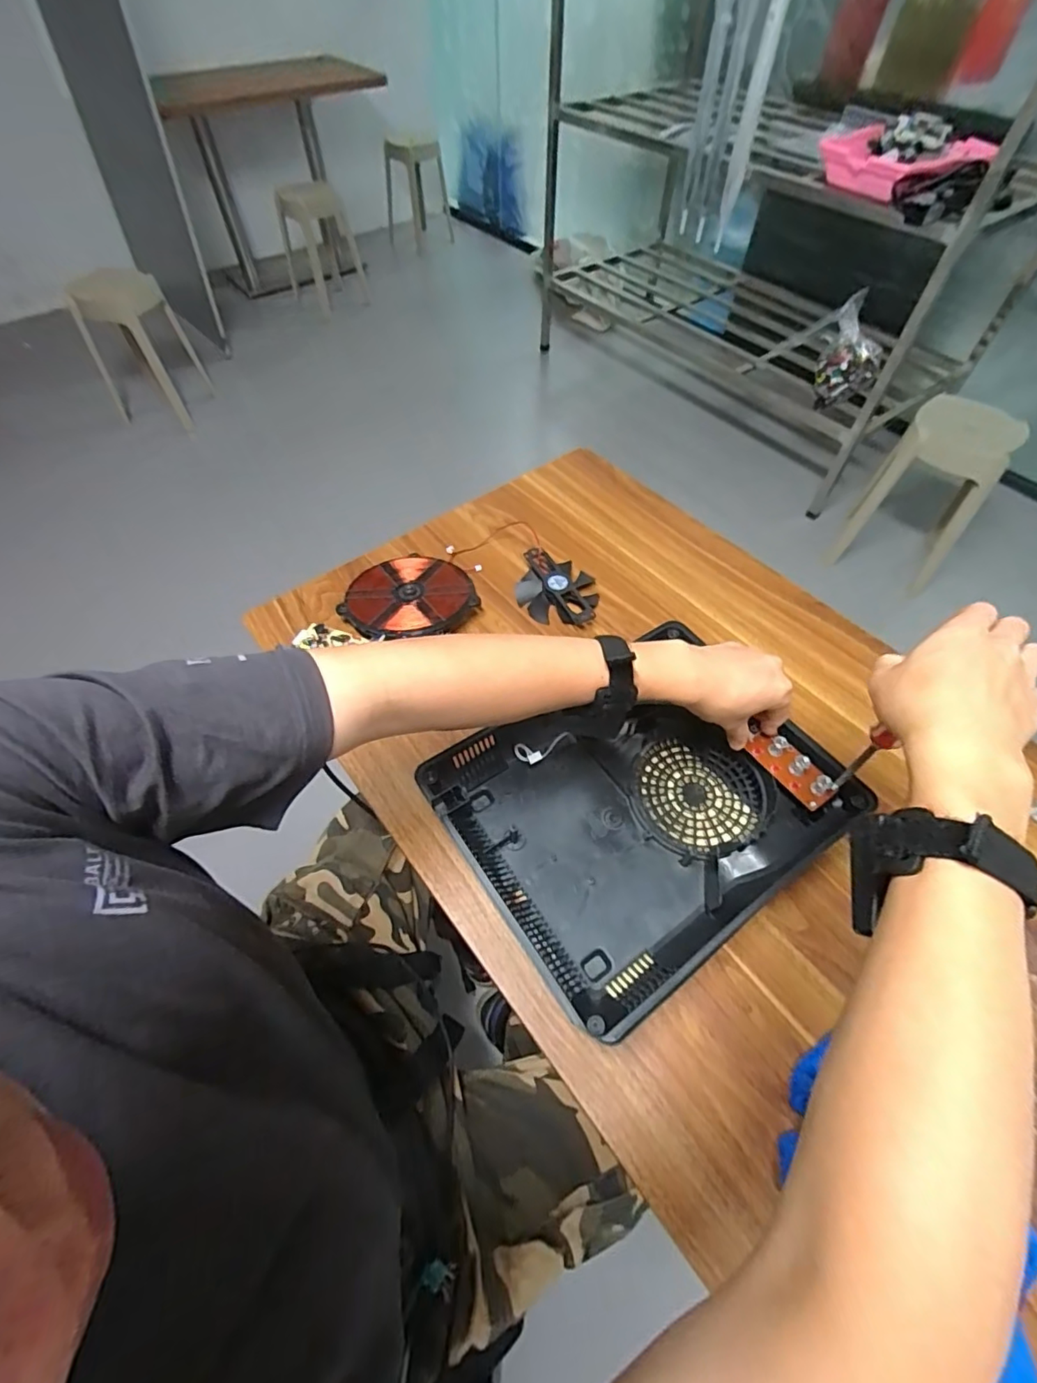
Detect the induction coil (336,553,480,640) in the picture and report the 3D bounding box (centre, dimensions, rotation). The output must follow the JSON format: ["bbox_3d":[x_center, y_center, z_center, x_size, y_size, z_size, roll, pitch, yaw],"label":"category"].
[{"bbox_3d":[-0.138,-0.121,0.694,0.160,0.019,0.144,-15,58,-9],"label":"induction coil"}]

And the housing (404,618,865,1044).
[{"bbox_3d":[0.111,0.101,0.524,0.319,0.052,0.278,-32,62,-18],"label":"housing"}]

